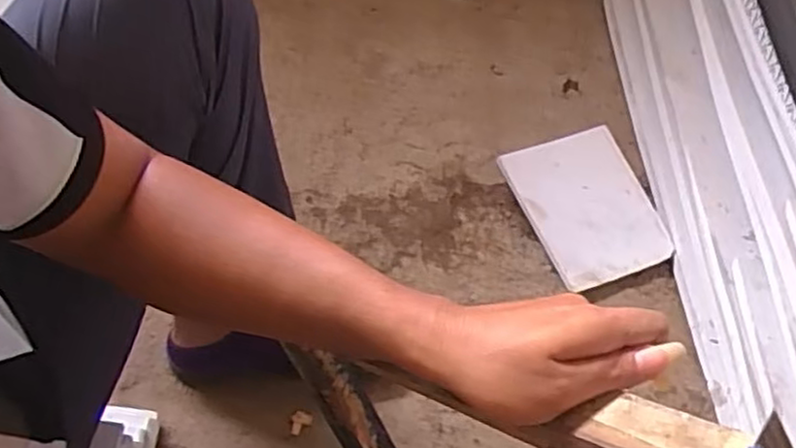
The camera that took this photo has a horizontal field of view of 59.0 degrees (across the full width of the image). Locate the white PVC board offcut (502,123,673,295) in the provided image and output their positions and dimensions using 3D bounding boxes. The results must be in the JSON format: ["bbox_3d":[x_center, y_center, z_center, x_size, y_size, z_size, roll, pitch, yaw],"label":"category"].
[{"bbox_3d":[0.270,-0.027,1.010,0.174,0.013,0.227,-19,67,-7],"label":"white PVC board offcut"}]

